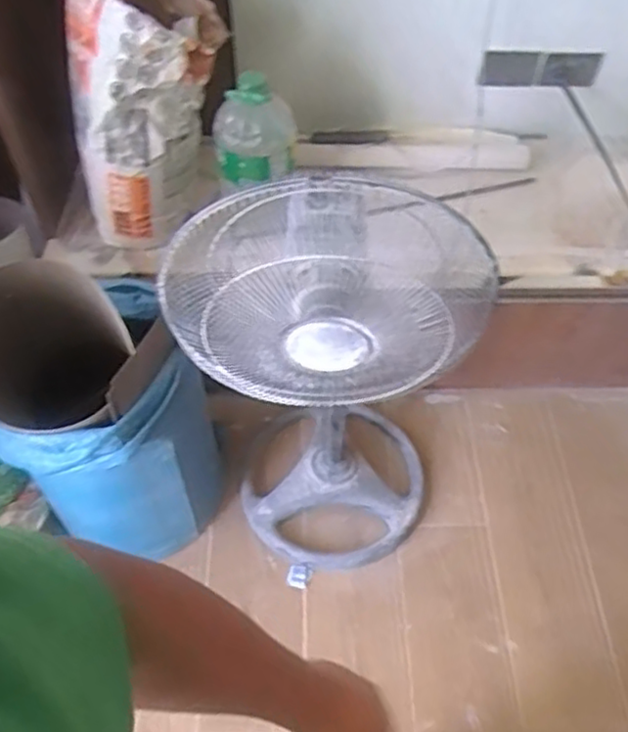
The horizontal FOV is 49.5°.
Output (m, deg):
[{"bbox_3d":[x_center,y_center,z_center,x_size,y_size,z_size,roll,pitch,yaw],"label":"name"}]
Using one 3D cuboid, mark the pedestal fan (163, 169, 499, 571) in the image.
[{"bbox_3d":[0.039,0.011,1.150,0.391,0.905,0.353,11,55,7],"label":"pedestal fan"}]

